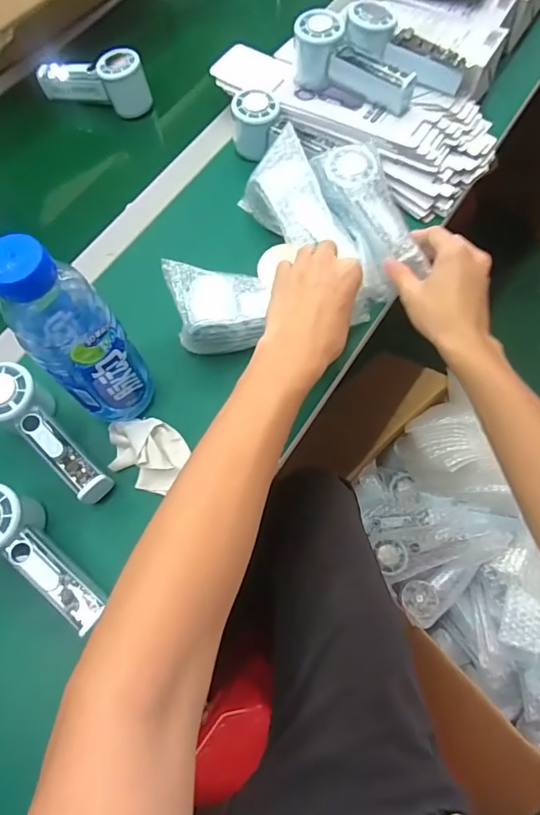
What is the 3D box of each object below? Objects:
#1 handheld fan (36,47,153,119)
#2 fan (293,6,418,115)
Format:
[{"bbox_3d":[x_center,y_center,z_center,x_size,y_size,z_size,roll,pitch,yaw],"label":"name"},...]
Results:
[{"bbox_3d":[-0.238,-0.442,0.630,0.152,0.058,0.051,15,70,8],"label":"handheld fan"},{"bbox_3d":[0.101,-0.406,0.546,0.152,0.061,0.060,25,72,12],"label":"fan"}]

